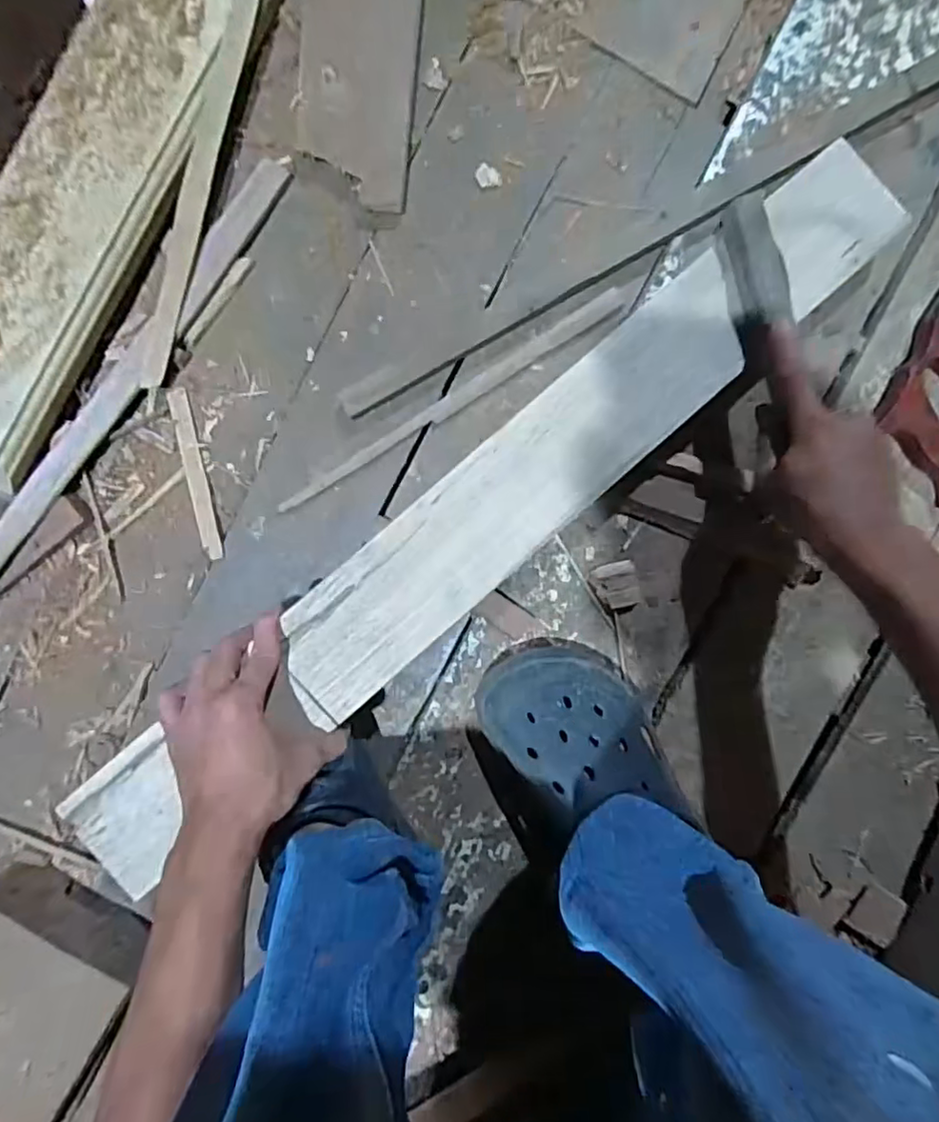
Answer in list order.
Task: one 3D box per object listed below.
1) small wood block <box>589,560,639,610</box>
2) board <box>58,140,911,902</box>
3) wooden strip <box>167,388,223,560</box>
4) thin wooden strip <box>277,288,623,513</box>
[{"bbox_3d":[0.122,0.021,0.506,0.037,0.013,0.038,-15,94,0],"label":"small wood block"},{"bbox_3d":[0.024,-0.041,0.438,0.720,0.018,0.087,-41,94,-3],"label":"board"},{"bbox_3d":[-0.225,-0.071,0.499,0.017,0.005,0.138,-12,94,0],"label":"wooden strip"},{"bbox_3d":[-0.014,-0.128,0.496,0.322,0.004,0.015,-32,94,1],"label":"thin wooden strip"}]

